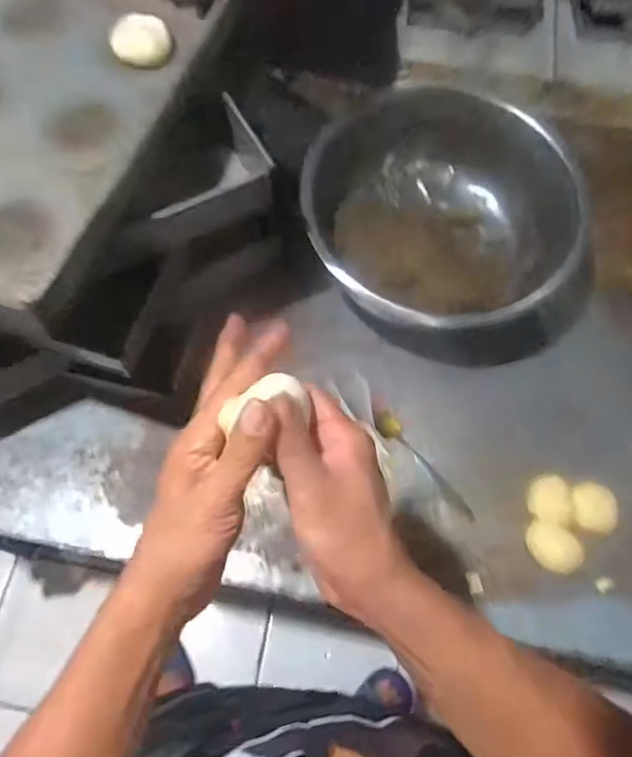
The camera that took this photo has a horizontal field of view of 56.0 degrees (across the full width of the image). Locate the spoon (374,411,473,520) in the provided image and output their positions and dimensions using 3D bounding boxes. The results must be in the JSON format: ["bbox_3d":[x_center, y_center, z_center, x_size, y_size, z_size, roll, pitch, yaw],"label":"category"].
[{"bbox_3d":[0.134,0.110,0.742,0.029,0.018,0.171,-36,72,-15],"label":"spoon"}]

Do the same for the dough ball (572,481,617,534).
[{"bbox_3d":[0.332,0.157,0.716,0.053,0.036,0.058,1,67,-1],"label":"dough ball"}]

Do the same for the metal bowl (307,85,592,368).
[{"bbox_3d":[0.162,-0.197,0.796,0.342,0.143,0.343,1,67,-1],"label":"metal bowl"}]

